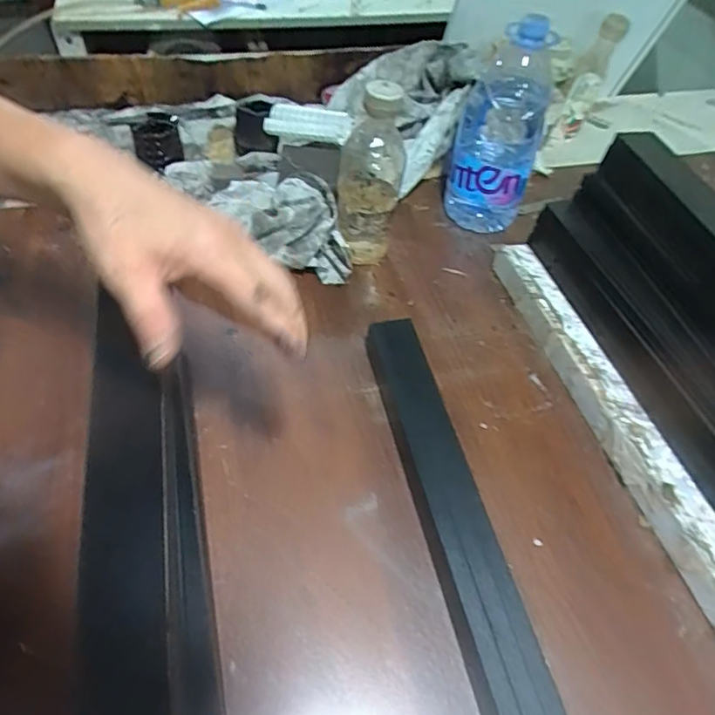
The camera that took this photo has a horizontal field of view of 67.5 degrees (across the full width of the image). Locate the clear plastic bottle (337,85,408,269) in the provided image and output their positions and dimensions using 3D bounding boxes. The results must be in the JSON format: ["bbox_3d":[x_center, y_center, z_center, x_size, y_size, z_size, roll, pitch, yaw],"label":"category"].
[{"bbox_3d":[0.013,-0.196,0.616,0.072,0.204,0.066,4,52,-1],"label":"clear plastic bottle"}]

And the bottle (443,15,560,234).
[{"bbox_3d":[0.172,-0.274,0.656,0.098,0.254,0.098,12,53,5],"label":"bottle"}]

